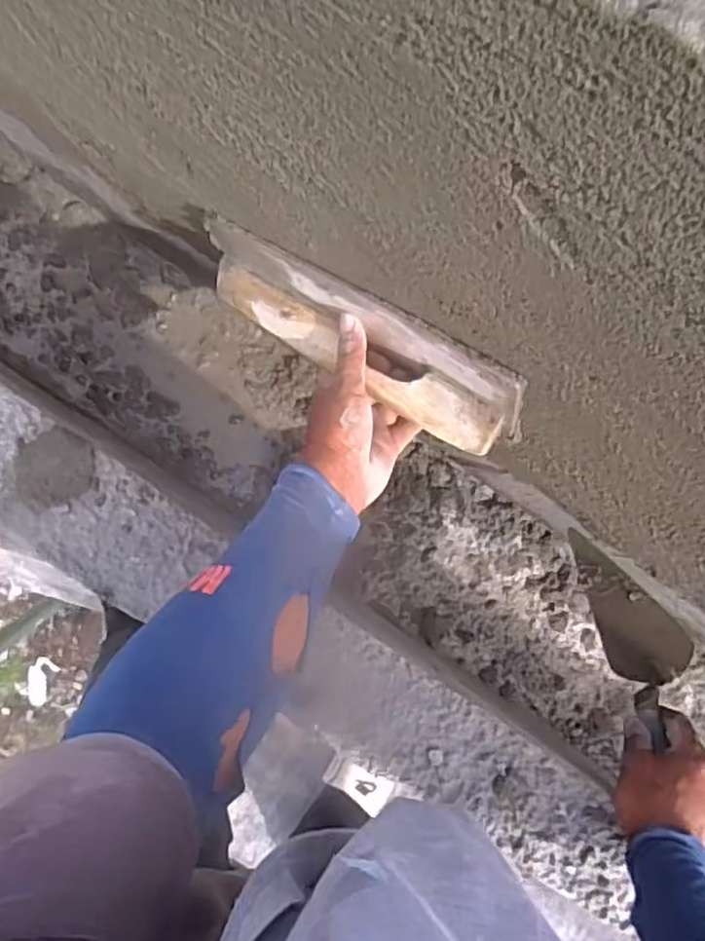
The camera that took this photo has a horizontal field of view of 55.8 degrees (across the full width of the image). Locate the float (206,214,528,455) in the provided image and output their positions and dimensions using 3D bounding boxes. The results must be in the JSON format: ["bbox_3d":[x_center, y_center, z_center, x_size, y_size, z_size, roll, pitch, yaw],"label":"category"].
[{"bbox_3d":[-0.005,-0.105,0.529,0.287,0.098,0.044,32,83,15],"label":"float"}]

